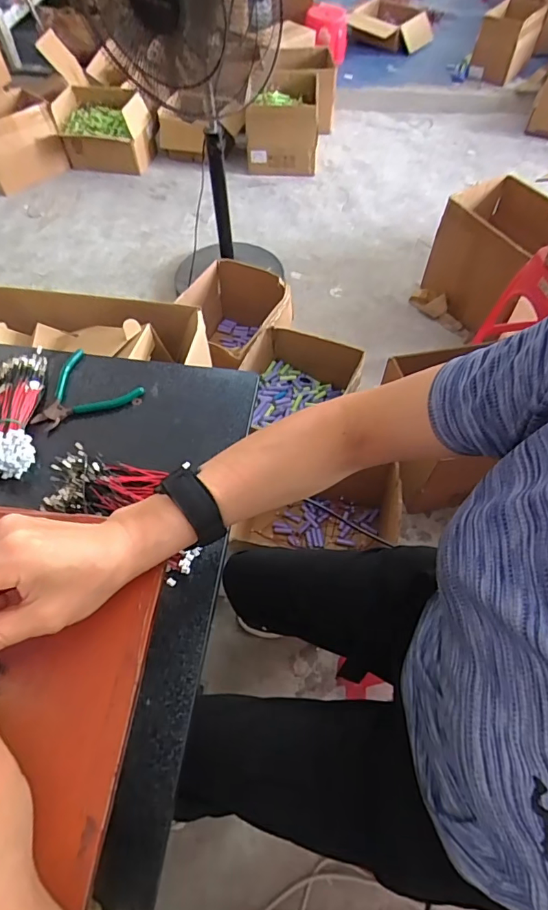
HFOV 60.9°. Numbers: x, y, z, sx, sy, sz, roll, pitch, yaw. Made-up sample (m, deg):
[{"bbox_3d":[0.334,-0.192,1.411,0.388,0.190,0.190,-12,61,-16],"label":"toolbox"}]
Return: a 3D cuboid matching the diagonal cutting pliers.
[{"bbox_3d":[-0.238,-0.072,0.559,0.107,0.026,0.111,31,64,19],"label":"diagonal cutting pliers"}]

